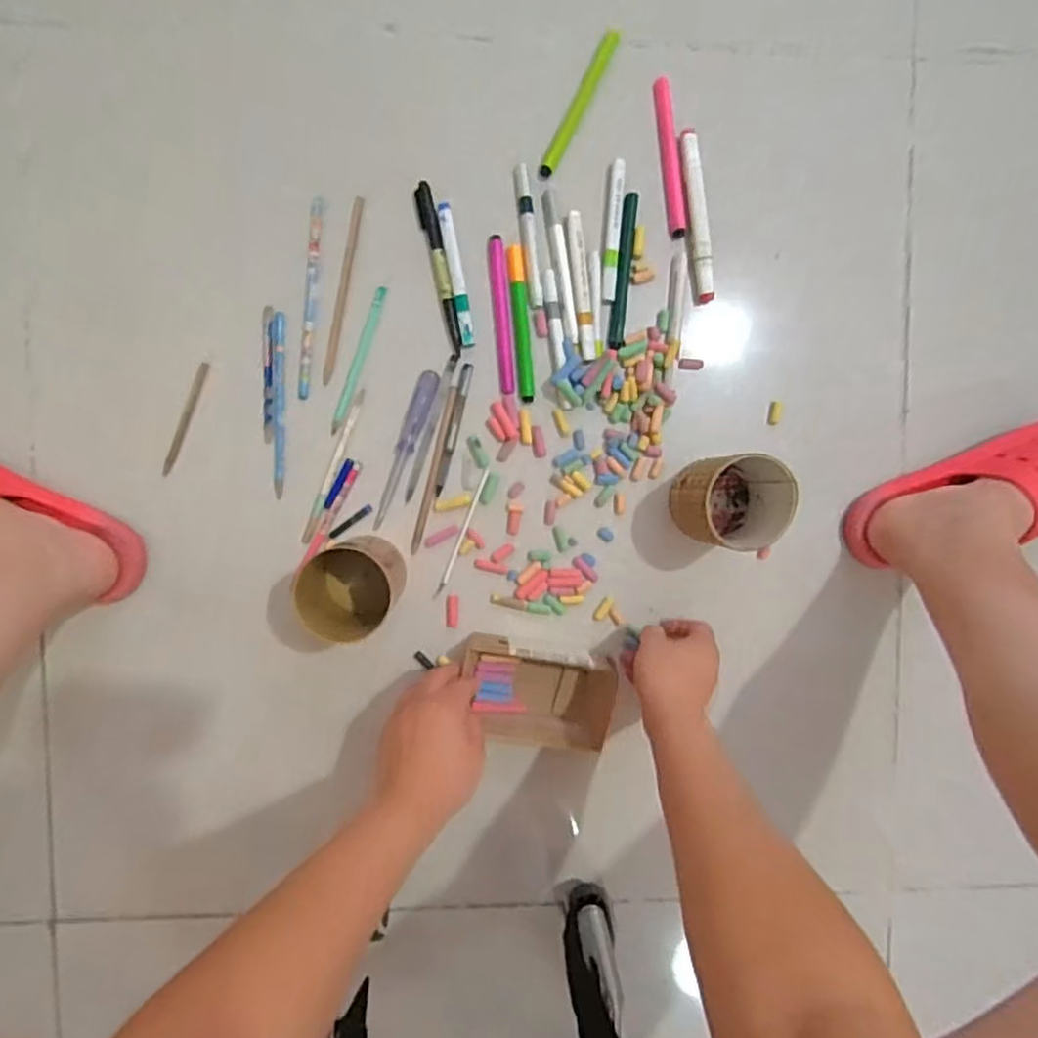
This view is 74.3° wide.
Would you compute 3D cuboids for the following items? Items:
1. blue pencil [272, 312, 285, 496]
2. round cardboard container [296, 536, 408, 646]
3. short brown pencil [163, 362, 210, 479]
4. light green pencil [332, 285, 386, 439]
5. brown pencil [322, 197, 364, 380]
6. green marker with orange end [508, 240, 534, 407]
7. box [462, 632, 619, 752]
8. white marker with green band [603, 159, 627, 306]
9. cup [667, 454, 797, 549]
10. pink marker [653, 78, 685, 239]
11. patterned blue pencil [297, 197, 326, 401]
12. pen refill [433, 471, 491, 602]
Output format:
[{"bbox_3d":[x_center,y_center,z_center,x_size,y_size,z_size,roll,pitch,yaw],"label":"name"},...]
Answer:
[{"bbox_3d":[-0.214,-0.101,0.612,0.011,0.004,0.161,1,93,-3],"label":"blue pencil"},{"bbox_3d":[-0.138,0.055,0.577,0.069,0.112,0.071,0,93,-3],"label":"round cardboard container"},{"bbox_3d":[-0.300,-0.089,0.615,0.009,0.004,0.106,21,92,-4],"label":"short brown pencil"},{"bbox_3d":[-0.143,-0.142,0.614,0.011,0.004,0.135,19,92,-4],"label":"light green pencil"},{"bbox_3d":[-0.157,-0.204,0.611,0.010,0.004,0.163,11,93,-4],"label":"brown pencil"},{"bbox_3d":[0.003,-0.176,0.619,0.014,0.007,0.137,-6,94,-3],"label":"green marker with orange end"},{"bbox_3d":[0.016,0.160,0.632,0.134,0.052,0.091,9,93,-4],"label":"box"},{"bbox_3d":[0.085,-0.259,0.616,0.013,0.010,0.123,4,93,-3],"label":"white marker with green band"},{"bbox_3d":[0.182,-0.014,0.593,0.076,0.098,0.070,0,93,-3],"label":"cup"},{"bbox_3d":[0.138,-0.328,0.621,0.015,0.008,0.139,-7,94,-3],"label":"pink marker"},{"bbox_3d":[-0.184,-0.195,0.607,0.013,0.004,0.172,6,93,-4],"label":"patterned blue pencil"},{"bbox_3d":[-0.053,0.014,0.635,0.007,0.004,0.126,21,92,-4],"label":"pen refill"}]

